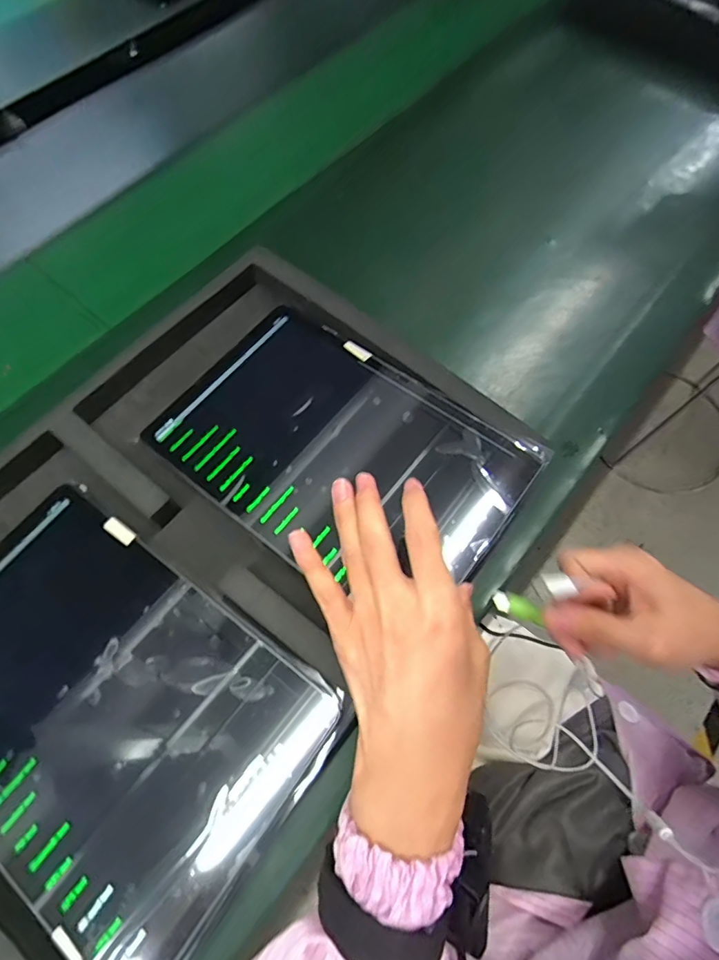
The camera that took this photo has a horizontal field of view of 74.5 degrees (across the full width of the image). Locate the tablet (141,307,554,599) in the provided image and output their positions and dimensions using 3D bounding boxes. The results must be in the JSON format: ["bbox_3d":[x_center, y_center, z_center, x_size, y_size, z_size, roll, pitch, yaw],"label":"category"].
[{"bbox_3d":[-0.016,-0.022,0.348,0.254,0.010,0.169,32,72,15],"label":"tablet"}]

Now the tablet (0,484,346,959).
[{"bbox_3d":[-0.158,0.128,0.281,0.254,0.008,0.166,32,72,15],"label":"tablet"}]

